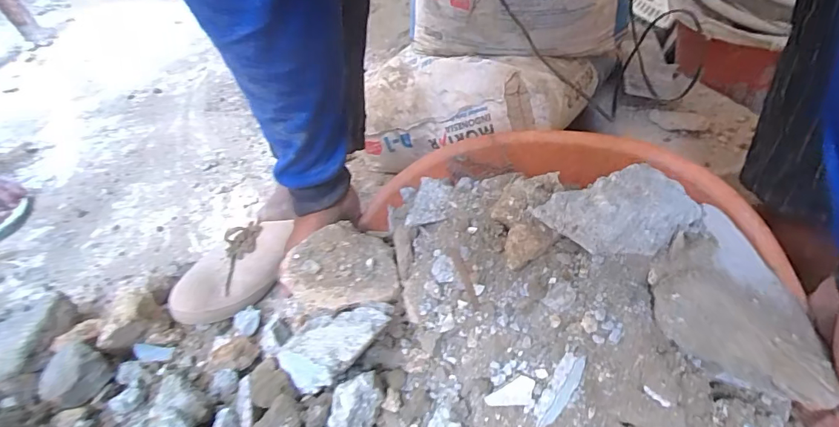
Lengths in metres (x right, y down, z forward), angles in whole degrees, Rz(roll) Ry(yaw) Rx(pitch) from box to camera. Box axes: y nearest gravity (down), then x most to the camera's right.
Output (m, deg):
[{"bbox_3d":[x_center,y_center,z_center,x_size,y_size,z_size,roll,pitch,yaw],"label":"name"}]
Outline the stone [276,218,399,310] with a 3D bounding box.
[{"bbox_3d":[-0.076,0.048,0.422,0.103,0.027,0.079,-7,41,-6],"label":"stone"}]

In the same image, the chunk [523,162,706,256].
[{"bbox_3d":[0.154,0.000,0.354,0.122,0.040,0.063,-9,41,-9],"label":"chunk"}]

